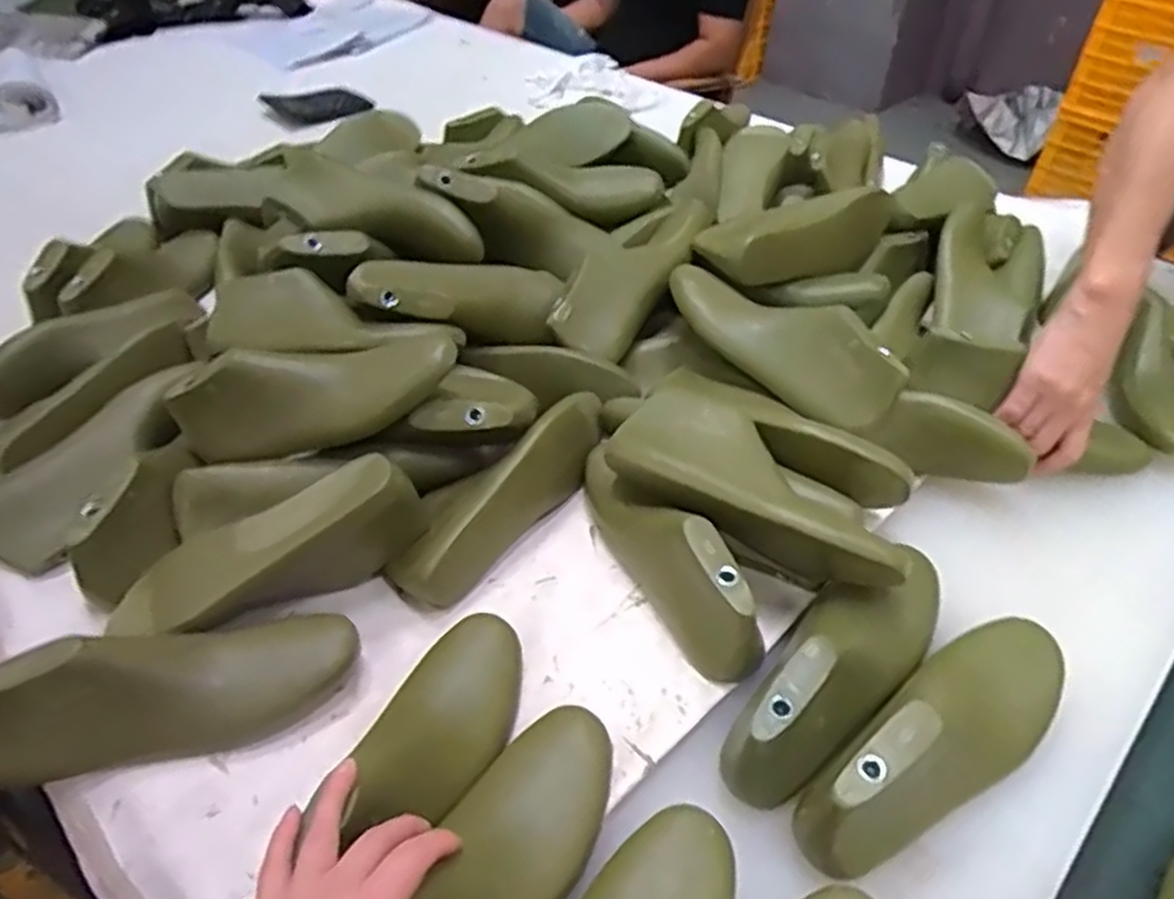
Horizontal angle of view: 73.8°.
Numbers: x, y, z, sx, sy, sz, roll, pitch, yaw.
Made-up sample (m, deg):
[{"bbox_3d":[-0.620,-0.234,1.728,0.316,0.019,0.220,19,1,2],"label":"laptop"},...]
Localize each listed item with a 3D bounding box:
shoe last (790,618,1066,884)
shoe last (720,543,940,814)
[{"bbox_3d":[0.235,0.182,0.512,0.239,0.089,0.078,-27,49,-26],"label":"shoe last"},{"bbox_3d":[0.182,0.146,0.552,0.079,0.077,0.241,31,51,29],"label":"shoe last"}]

